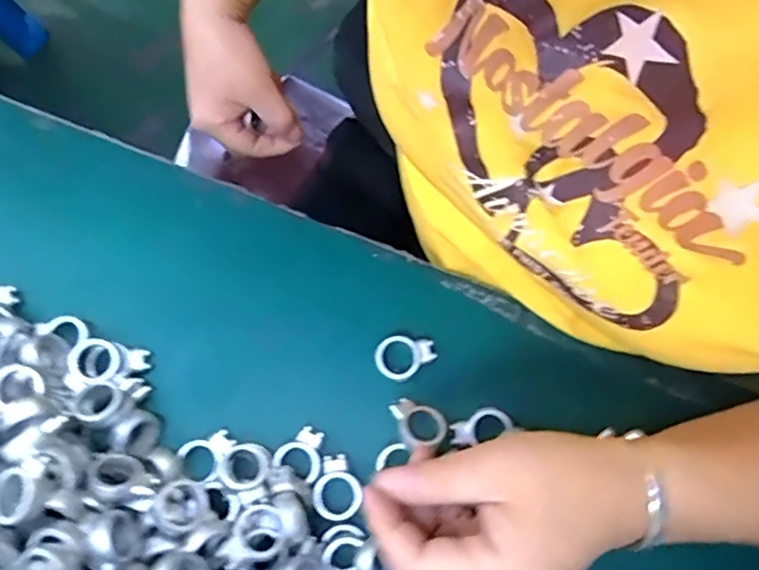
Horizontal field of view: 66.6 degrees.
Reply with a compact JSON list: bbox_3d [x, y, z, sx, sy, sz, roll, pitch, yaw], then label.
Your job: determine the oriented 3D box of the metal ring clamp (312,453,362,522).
[{"bbox_3d":[-0.025,0.114,0.324,0.027,0.004,0.034,-11,76,-3],"label":"metal ring clamp"}]

